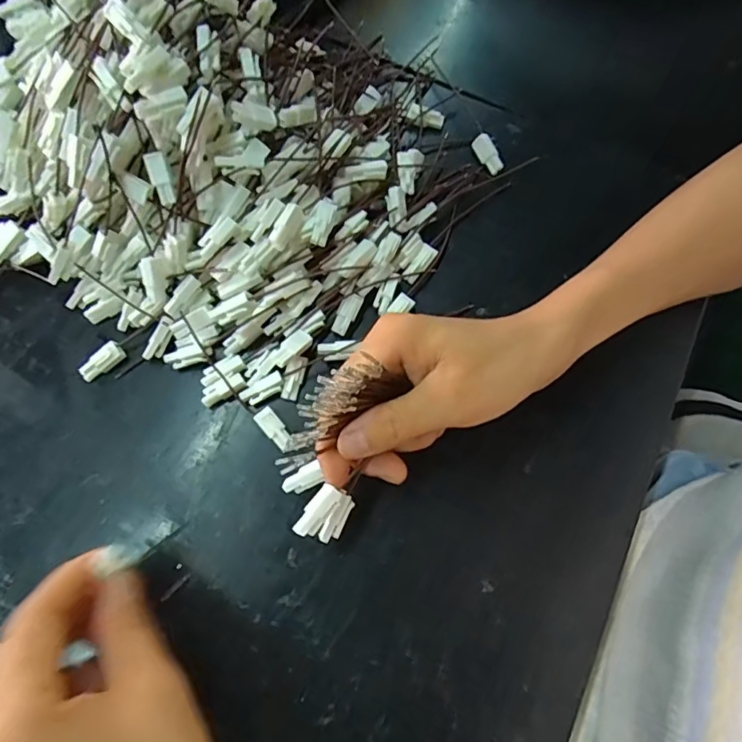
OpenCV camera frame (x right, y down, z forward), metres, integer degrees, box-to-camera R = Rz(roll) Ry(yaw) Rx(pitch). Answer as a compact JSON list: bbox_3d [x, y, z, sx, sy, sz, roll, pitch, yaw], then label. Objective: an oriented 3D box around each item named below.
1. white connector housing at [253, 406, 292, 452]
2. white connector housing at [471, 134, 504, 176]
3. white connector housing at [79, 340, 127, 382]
[{"bbox_3d":[-0.052,0.032,0.287,0.011,0.008,0.025,-39,79,-10],"label":"white connector housing"},{"bbox_3d":[0.075,-0.138,0.334,0.010,0.007,0.026,-24,77,-7],"label":"white connector housing"},{"bbox_3d":[-0.151,-0.005,0.295,0.025,0.009,0.011,-39,79,-10],"label":"white connector housing"}]

